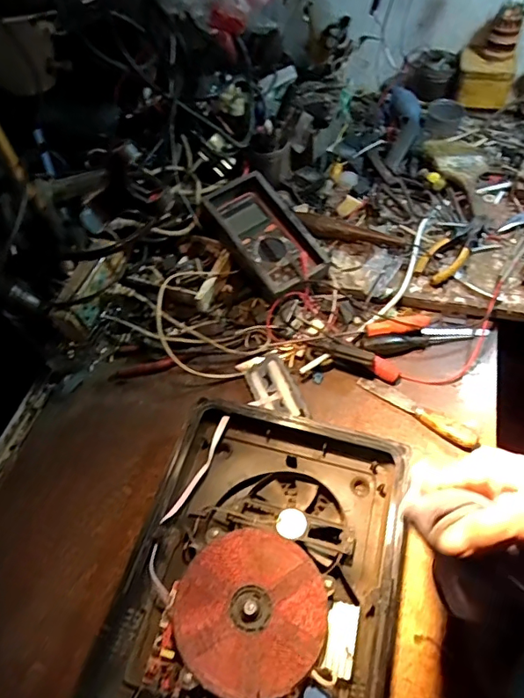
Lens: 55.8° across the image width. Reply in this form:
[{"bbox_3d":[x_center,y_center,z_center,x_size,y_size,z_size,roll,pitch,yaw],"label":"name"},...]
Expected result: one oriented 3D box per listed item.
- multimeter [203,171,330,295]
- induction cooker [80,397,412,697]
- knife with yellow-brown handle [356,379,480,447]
[{"bbox_3d":[0.002,-0.169,0.739,0.107,0.060,0.213,-28,59,-14],"label":"multimeter"},{"bbox_3d":[0.000,0.230,0.507,0.258,0.049,0.331,13,58,11],"label":"induction cooker"},{"bbox_3d":[0.198,0.077,0.636,0.159,0.017,0.021,33,64,22],"label":"knife with yellow-brown handle"}]

